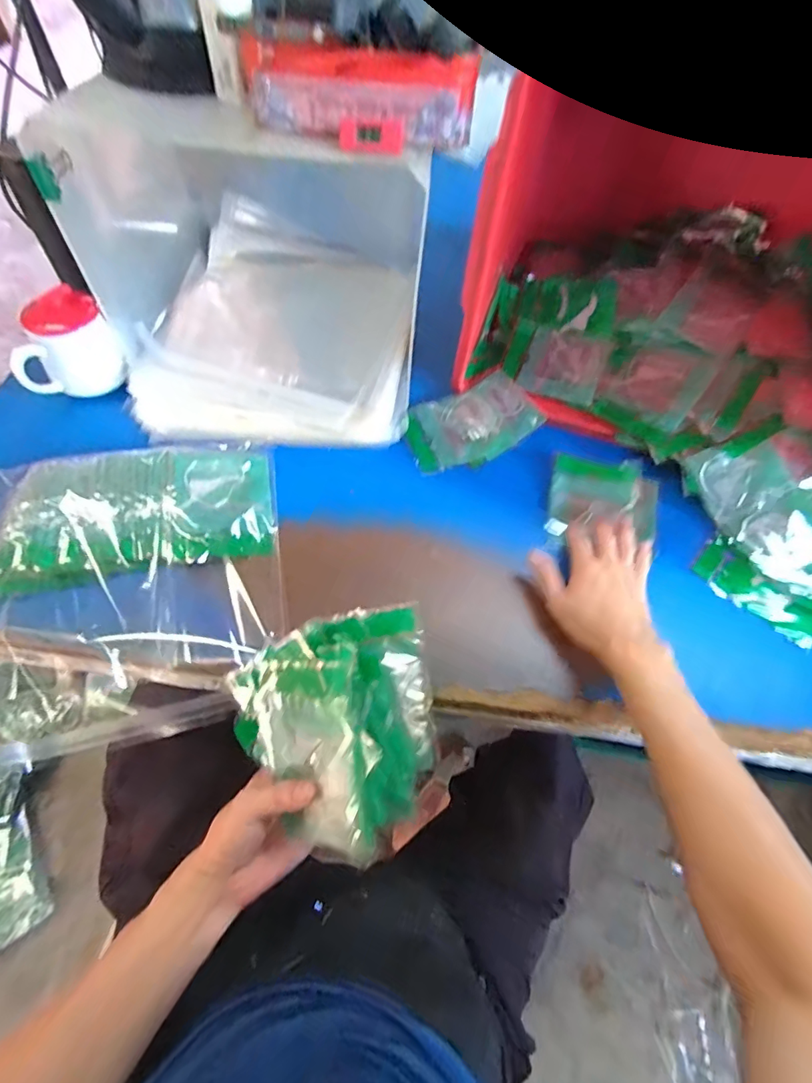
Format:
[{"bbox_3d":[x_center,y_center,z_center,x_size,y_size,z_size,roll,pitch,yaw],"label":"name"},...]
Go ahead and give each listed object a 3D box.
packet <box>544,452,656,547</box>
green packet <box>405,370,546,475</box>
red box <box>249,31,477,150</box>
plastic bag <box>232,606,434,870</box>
[{"bbox_3d":[0.242,-0.049,0.580,0.127,0.011,0.118,9,65,5],"label":"packet"},{"bbox_3d":[0.086,-0.156,0.627,0.180,0.019,0.108,-24,64,-18],"label":"green packet"},{"bbox_3d":[-0.038,-0.370,0.396,0.191,0.055,0.041,2,59,-3],"label":"red box"},{"bbox_3d":[-0.046,0.151,0.384,0.160,0.096,0.170,-24,64,-18],"label":"plastic bag"}]

